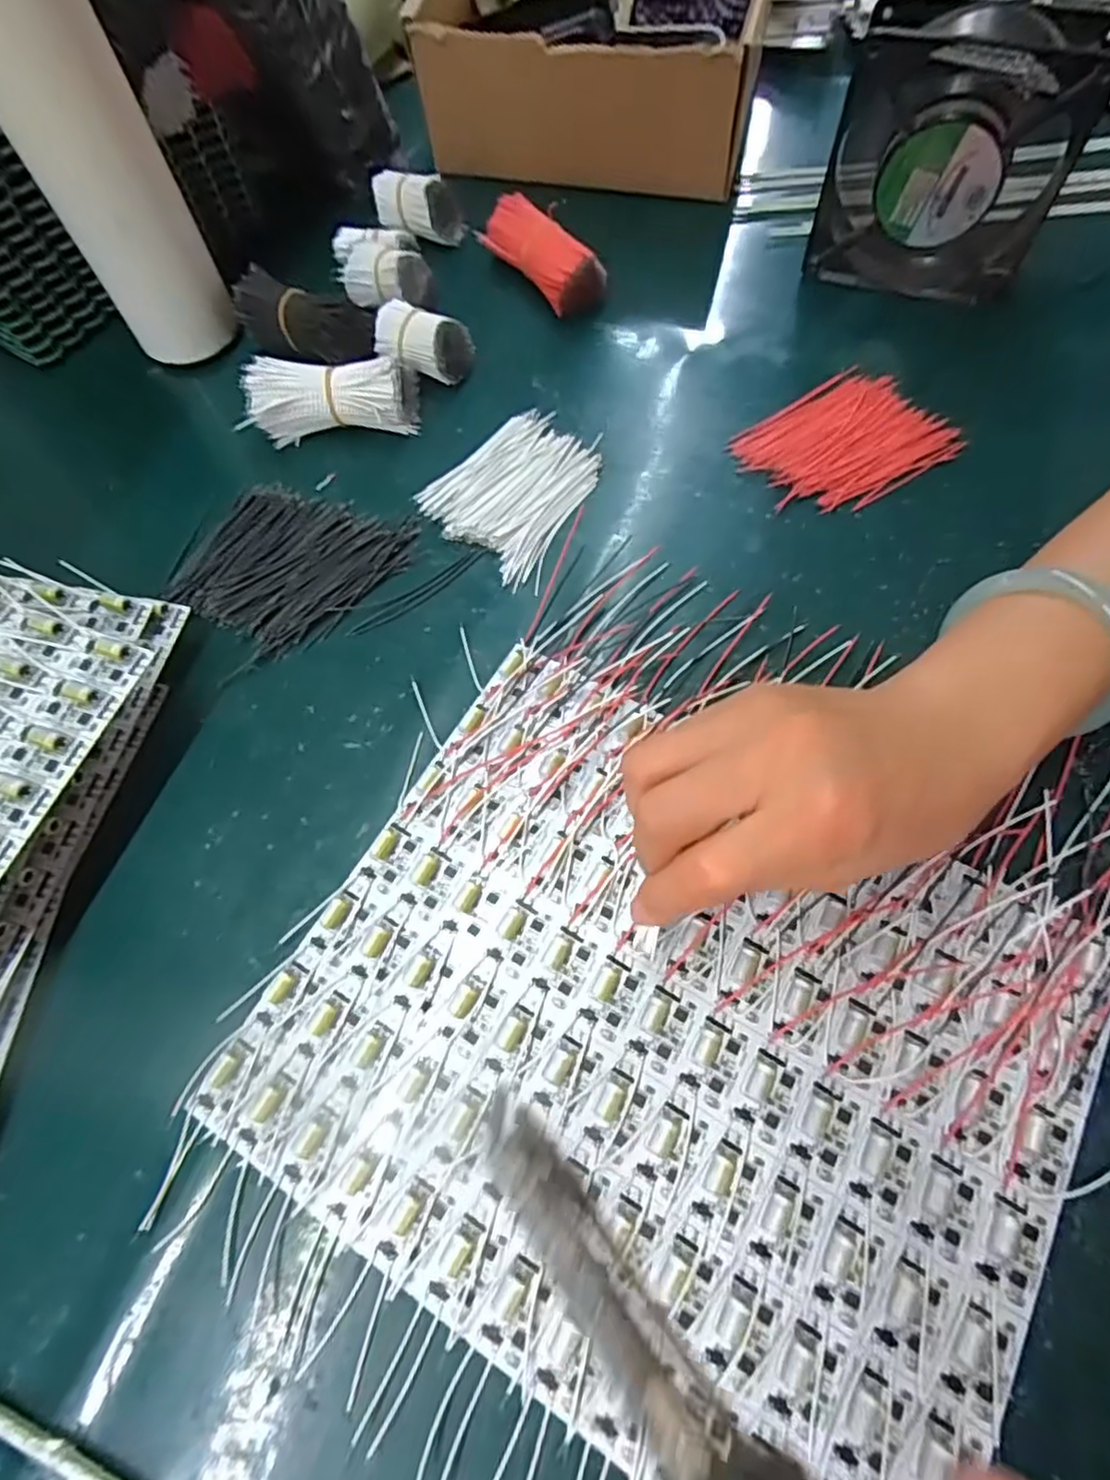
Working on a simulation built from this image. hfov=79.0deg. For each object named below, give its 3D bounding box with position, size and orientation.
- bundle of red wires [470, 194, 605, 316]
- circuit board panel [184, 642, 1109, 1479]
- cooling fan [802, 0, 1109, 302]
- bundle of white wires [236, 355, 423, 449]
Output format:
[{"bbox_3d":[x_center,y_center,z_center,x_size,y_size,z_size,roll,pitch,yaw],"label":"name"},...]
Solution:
[{"bbox_3d":[-0.007,-0.306,0.431,0.031,0.035,0.093,-39,71,-13],"label":"bundle of red wires"},{"bbox_3d":[0.042,0.110,0.264,0.282,0.010,0.239,27,71,13],"label":"circuit board panel"},{"bbox_3d":[0.213,-0.310,0.371,0.120,0.130,0.031,13,68,8],"label":"cooling fan"},{"bbox_3d":[-0.130,-0.200,0.392,0.098,0.034,0.042,-7,67,0],"label":"bundle of white wires"}]

